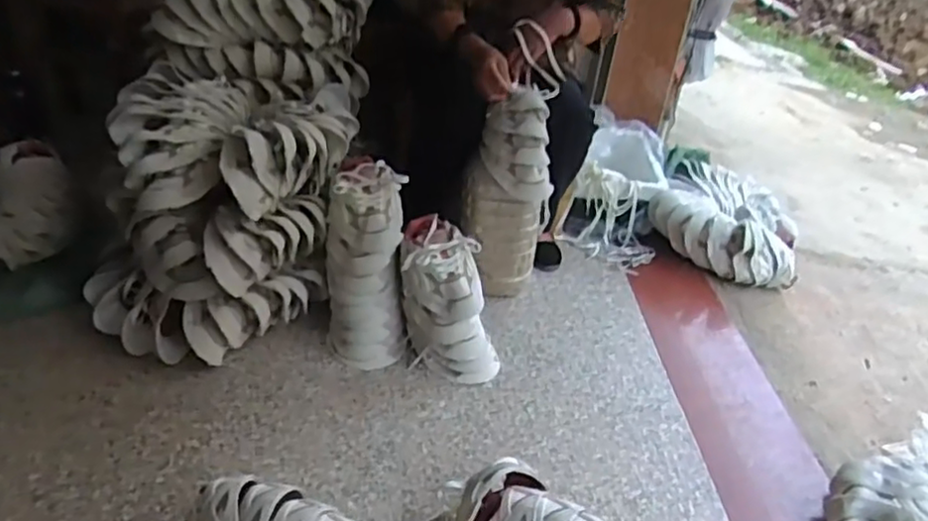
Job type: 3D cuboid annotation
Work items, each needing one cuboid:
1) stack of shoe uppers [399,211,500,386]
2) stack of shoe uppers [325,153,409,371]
[{"bbox_3d":[-0.033,0.075,1.299,0.147,0.327,0.122,-13,0,-31],"label":"stack of shoe uppers"},{"bbox_3d":[-0.187,0.002,1.298,0.147,0.397,0.116,-2,2,-16],"label":"stack of shoe uppers"}]

